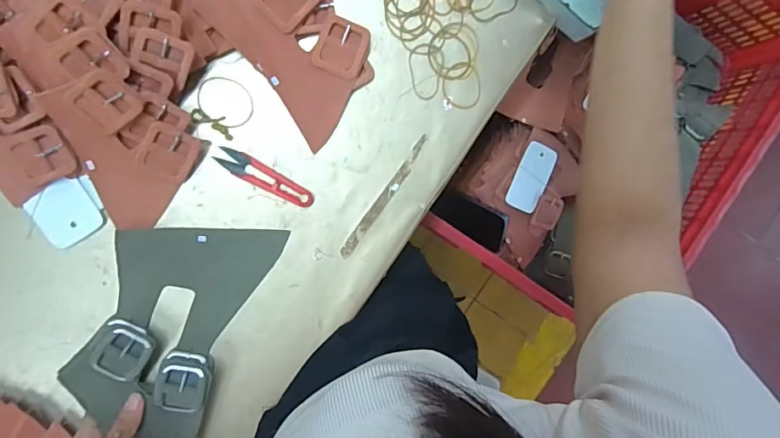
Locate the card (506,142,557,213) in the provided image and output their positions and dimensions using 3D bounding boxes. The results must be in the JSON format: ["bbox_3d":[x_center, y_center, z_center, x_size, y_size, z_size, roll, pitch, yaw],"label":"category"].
[{"bbox_3d":[0.219,-0.064,0.736,0.052,0.007,0.106,24,90,-5],"label":"card"}]

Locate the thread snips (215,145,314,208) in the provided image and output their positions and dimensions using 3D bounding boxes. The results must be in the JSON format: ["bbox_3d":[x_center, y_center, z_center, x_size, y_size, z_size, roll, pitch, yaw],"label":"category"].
[{"bbox_3d":[-0.122,-0.040,0.472,0.100,0.004,0.023,29,92,-10],"label":"thread snips"}]

